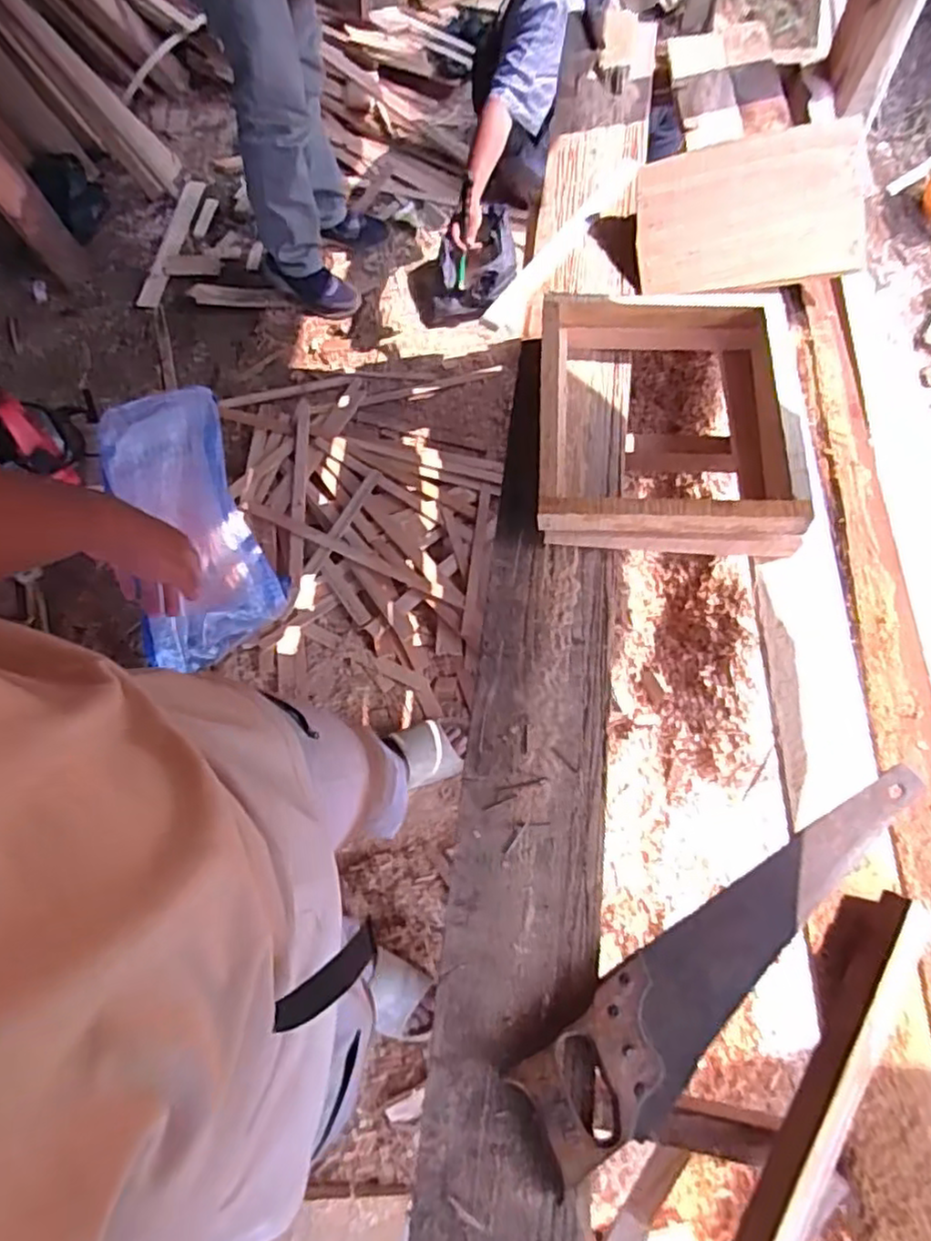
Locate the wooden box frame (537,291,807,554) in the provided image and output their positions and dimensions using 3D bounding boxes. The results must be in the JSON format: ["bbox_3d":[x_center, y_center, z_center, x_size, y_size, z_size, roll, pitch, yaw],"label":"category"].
[{"bbox_3d":[0.258,-0.243,0.847,0.330,0.105,0.331,2,66,4],"label":"wooden box frame"}]

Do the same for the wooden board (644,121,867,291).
[{"bbox_3d":[0.384,-0.552,0.933,0.286,0.022,0.183,-5,99,13],"label":"wooden board"}]

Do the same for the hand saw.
[{"bbox_3d":[0.262,0.309,0.662,0.494,0.023,0.103,-37,69,-13],"label":"hand saw"}]

